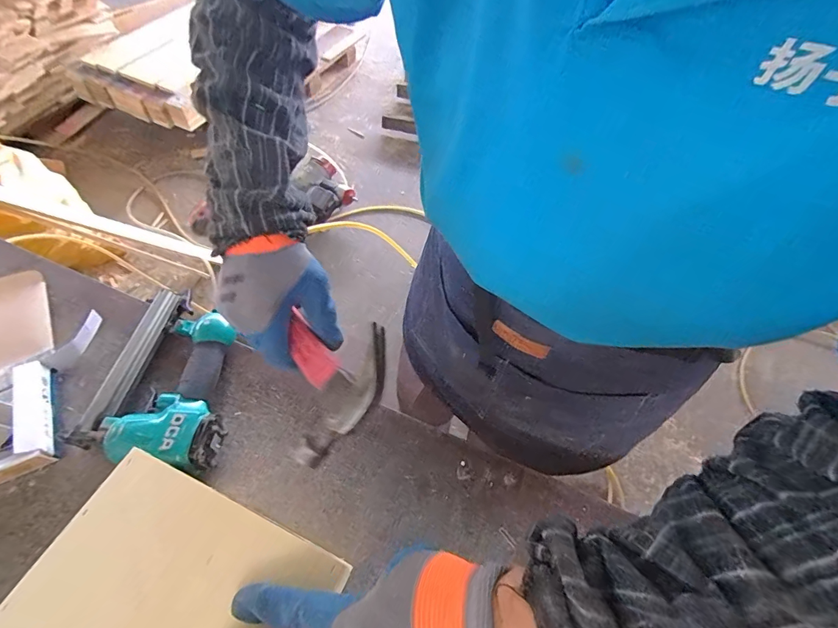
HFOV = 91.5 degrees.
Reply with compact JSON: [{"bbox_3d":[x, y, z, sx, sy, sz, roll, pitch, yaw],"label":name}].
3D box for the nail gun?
[{"bbox_3d":[-0.288,0.070,0.487,0.161,0.060,0.221,8,57,0],"label":"nail gun"}]

